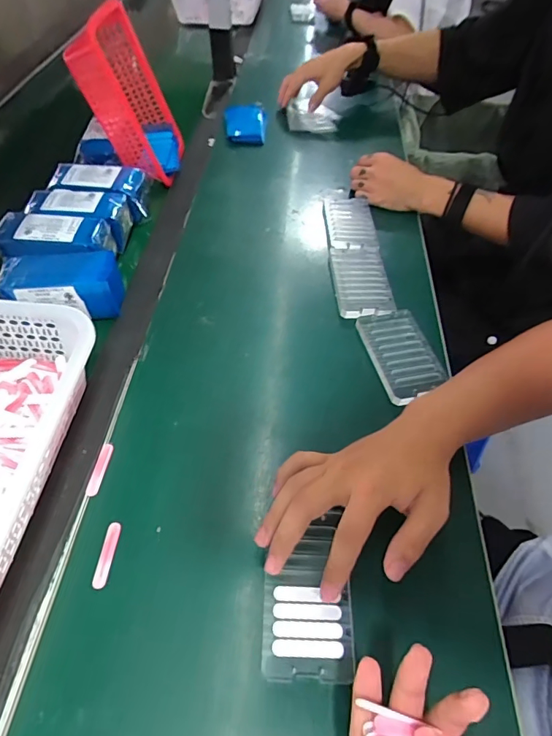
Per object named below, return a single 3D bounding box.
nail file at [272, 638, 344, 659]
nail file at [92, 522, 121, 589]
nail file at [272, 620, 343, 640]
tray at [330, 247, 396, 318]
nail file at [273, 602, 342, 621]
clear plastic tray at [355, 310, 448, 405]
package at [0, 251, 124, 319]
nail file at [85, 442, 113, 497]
[{"bbox_3d":[0.023,0.204,0.323,0.051,0.004,0.011,2,52,1],"label":"nail file"},{"bbox_3d":[-0.139,0.153,0.366,0.012,0.004,0.051,3,52,2],"label":"nail file"},{"bbox_3d":[0.024,0.194,0.329,0.051,0.004,0.011,2,52,1],"label":"nail file"},{"bbox_3d":[0.112,-0.117,0.581,0.069,0.006,0.129,0,52,-1],"label":"tray"},{"bbox_3d":[0.024,0.185,0.337,0.051,0.004,0.011,2,52,1],"label":"nail file"},{"bbox_3d":[0.144,-0.014,0.510,0.071,0.017,0.125,-9,53,-7],"label":"clear plastic tray"},{"bbox_3d":[-0.248,-0.096,0.527,0.126,0.050,0.068,-7,52,-6],"label":"package"},{"bbox_3d":[-0.163,0.093,0.413,0.011,0.004,0.052,5,52,4],"label":"nail file"}]

